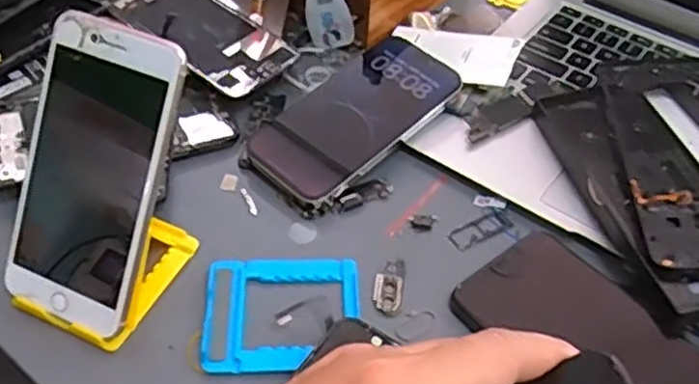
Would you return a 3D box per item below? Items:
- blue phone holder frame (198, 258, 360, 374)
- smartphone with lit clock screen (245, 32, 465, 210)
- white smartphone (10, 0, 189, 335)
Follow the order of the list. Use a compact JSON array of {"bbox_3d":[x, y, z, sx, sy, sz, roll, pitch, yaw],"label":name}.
[{"bbox_3d":[-0.037,0.064,0.395,0.085,0.004,0.073,-1,47,-3],"label":"blue phone holder frame"},{"bbox_3d":[0.003,-0.051,0.482,0.073,0.010,0.142,38,66,24],"label":"smartphone with lit clock screen"},{"bbox_3d":[-0.131,-0.007,0.370,0.074,0.155,0.009,22,14,17],"label":"white smartphone"}]

